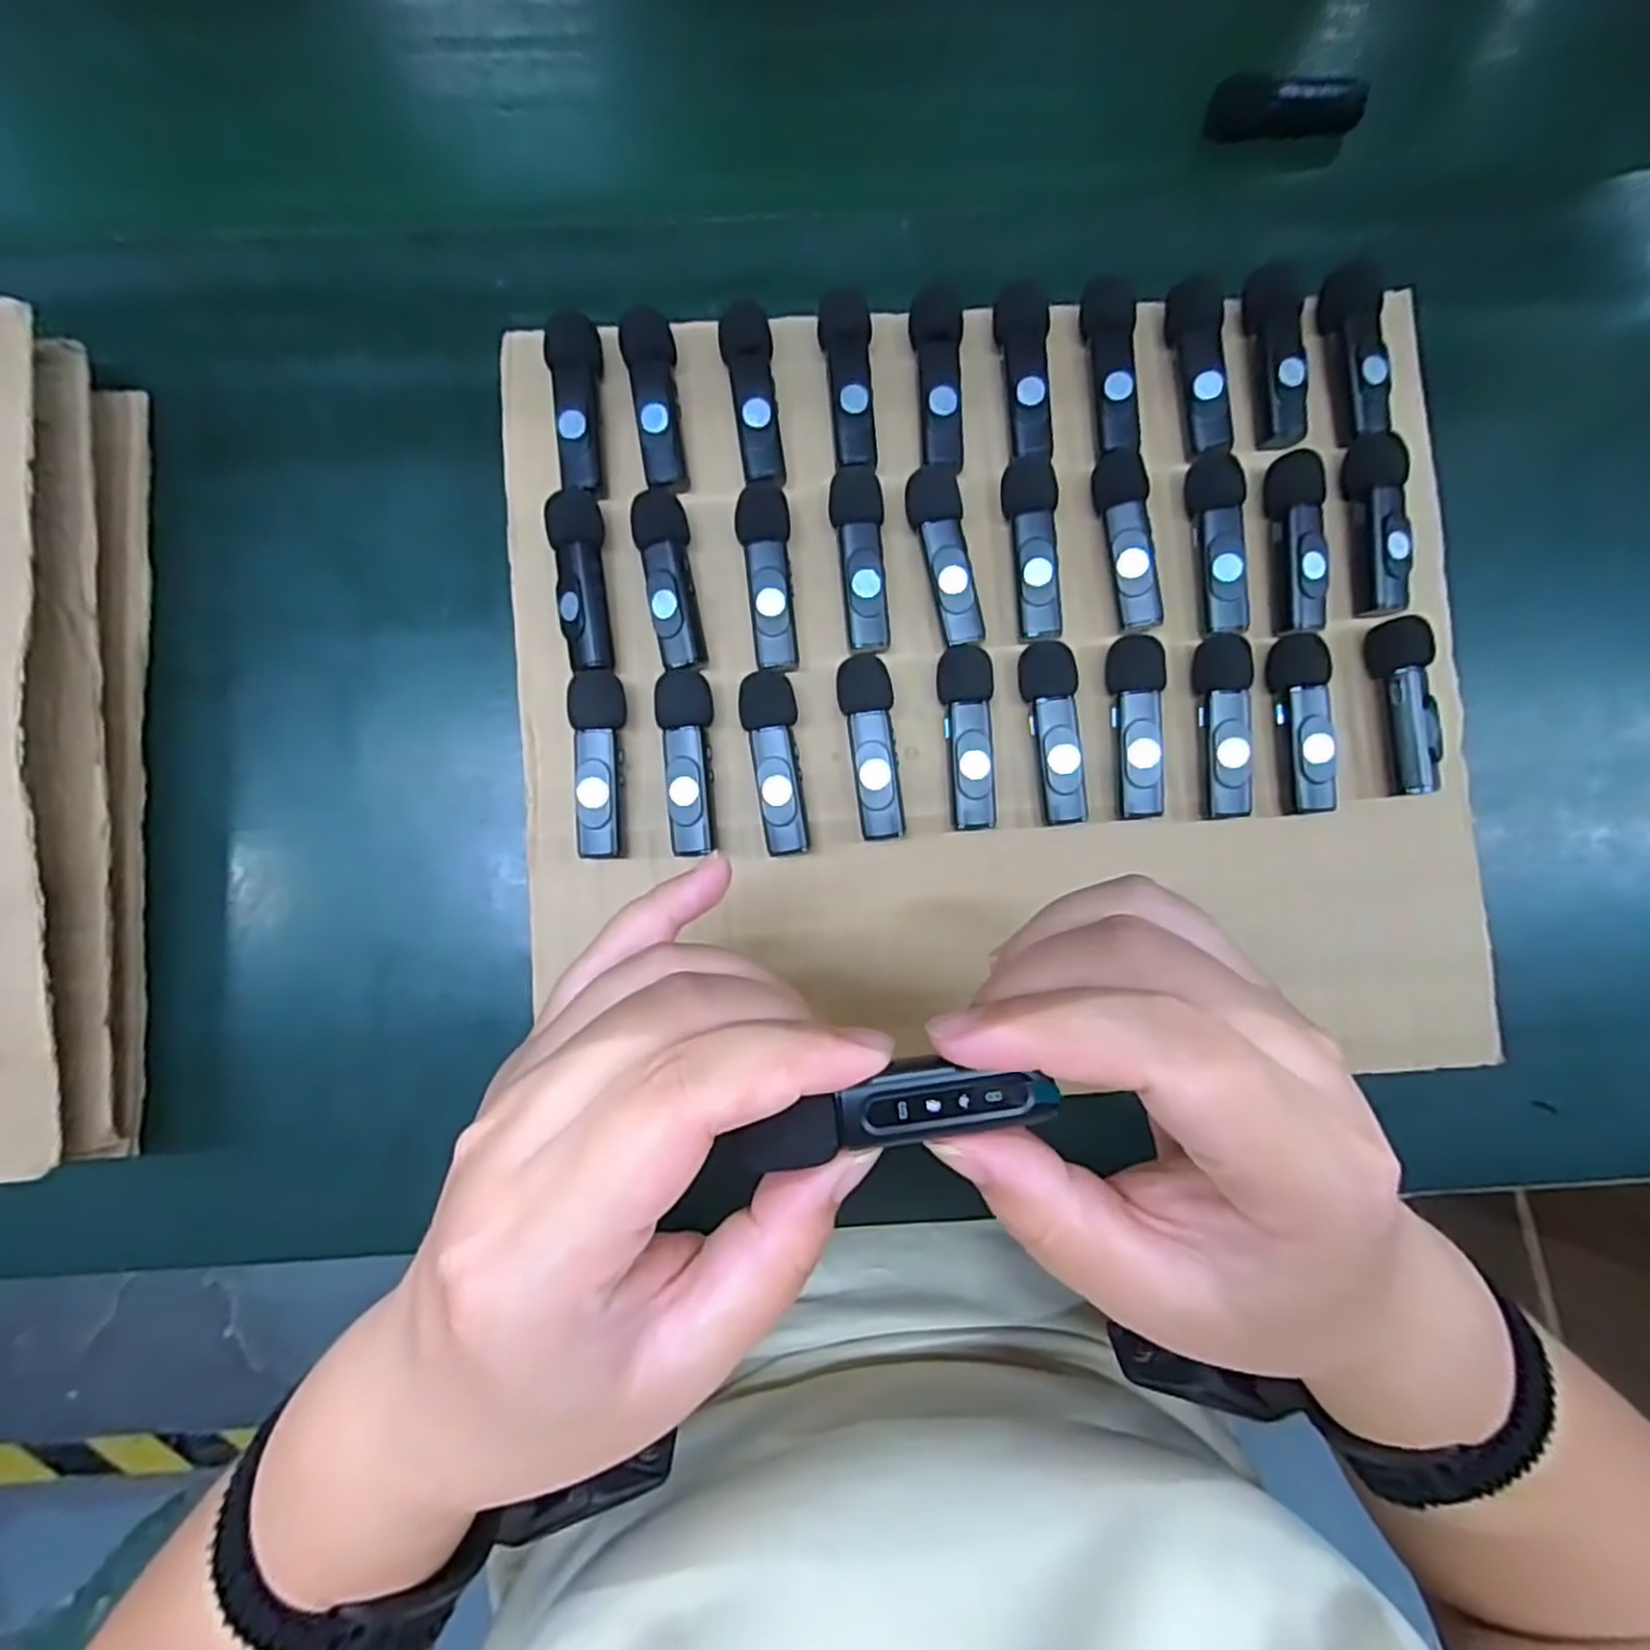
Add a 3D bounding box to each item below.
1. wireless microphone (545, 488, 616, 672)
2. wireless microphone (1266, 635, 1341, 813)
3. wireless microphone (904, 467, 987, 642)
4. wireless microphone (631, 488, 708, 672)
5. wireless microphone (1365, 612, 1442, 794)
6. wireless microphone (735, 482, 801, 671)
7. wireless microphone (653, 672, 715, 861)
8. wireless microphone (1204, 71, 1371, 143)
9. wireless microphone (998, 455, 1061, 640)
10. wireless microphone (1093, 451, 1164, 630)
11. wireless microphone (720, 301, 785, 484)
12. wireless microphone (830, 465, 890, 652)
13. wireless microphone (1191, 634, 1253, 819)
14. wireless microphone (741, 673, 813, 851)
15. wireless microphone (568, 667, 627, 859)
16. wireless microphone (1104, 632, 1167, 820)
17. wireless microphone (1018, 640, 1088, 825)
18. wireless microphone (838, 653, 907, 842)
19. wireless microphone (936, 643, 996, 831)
[{"bbox_3d":[-0.087,-0.087,0.276,0.018,0.016,0.064,-7,84,-2],"label":"wireless microphone"},{"bbox_3d":[0.173,-0.037,0.275,0.015,0.016,0.063,-5,84,-2],"label":"wireless microphone"},{"bbox_3d":[0.043,-0.097,0.280,0.019,0.016,0.064,-9,84,-2],"label":"wireless microphone"},{"bbox_3d":[-0.055,-0.087,0.278,0.020,0.018,0.065,-12,84,-3],"label":"wireless microphone"},{"bbox_3d":[0.211,-0.043,0.279,0.014,0.016,0.062,-8,84,-2],"label":"wireless microphone"},{"bbox_3d":[-0.021,-0.089,0.279,0.018,0.016,0.067,-4,84,-2],"label":"wireless microphone"},{"bbox_3d":[-0.049,-0.022,0.275,0.019,0.019,0.064,-2,84,-2],"label":"wireless microphone"},{"bbox_3d":[0.201,-0.310,0.334,0.065,0.018,0.023,-10,84,-3],"label":"wireless microphone"},{"bbox_3d":[0.075,-0.100,0.281,0.018,0.017,0.066,-2,84,-2],"label":"wireless microphone"},{"bbox_3d":[0.110,-0.104,0.279,0.016,0.015,0.066,-8,84,-2],"label":"wireless microphone"},{"bbox_3d":[-0.026,-0.156,0.282,0.019,0.015,0.065,-5,84,-2],"label":"wireless microphone"},{"bbox_3d":[0.012,-0.095,0.279,0.019,0.017,0.065,-2,84,-2],"label":"wireless microphone"},{"bbox_3d":[0.143,-0.035,0.276,0.016,0.014,0.064,1,84,-1],"label":"wireless microphone"},{"bbox_3d":[-0.018,-0.022,0.274,0.019,0.016,0.064,-6,84,-2],"label":"wireless microphone"},{"bbox_3d":[-0.080,-0.022,0.275,0.018,0.017,0.066,-3,84,-2],"label":"wireless microphone"},{"bbox_3d":[0.112,-0.036,0.276,0.018,0.015,0.065,0,84,-1],"label":"wireless microphone"},{"bbox_3d":[0.082,-0.033,0.276,0.018,0.015,0.064,-6,84,-2],"label":"wireless microphone"},{"bbox_3d":[0.016,-0.027,0.276,0.018,0.017,0.064,-6,84,-2],"label":"wireless microphone"},{"bbox_3d":[0.051,-0.031,0.277,0.018,0.017,0.065,-2,84,-2],"label":"wireless microphone"}]

